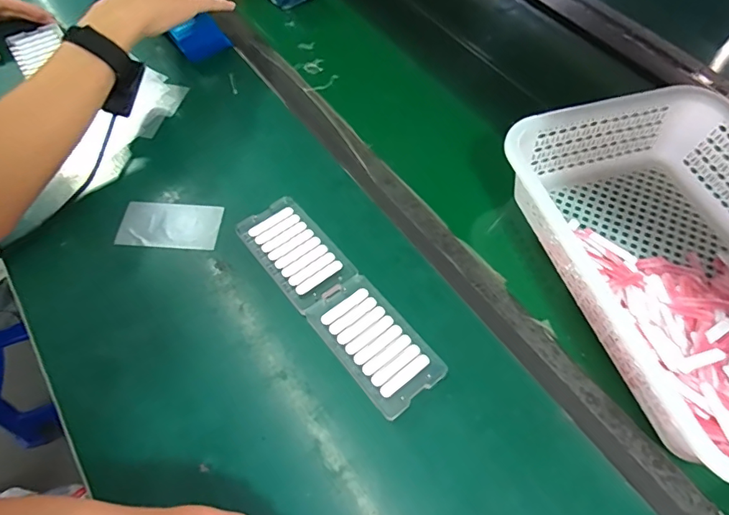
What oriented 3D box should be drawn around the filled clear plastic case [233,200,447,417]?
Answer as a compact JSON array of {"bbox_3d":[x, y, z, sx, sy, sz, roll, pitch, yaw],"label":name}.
[{"bbox_3d":[-0.030,0.035,0.446,0.069,0.012,0.240,-34,66,-21],"label":"filled clear plastic case"}]

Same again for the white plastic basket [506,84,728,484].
[{"bbox_3d":[0.308,0.001,0.441,0.253,0.079,0.358,-15,60,-11],"label":"white plastic basket"}]

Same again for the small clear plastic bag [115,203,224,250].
[{"bbox_3d":[-0.202,-0.032,0.492,0.099,0.007,0.053,4,58,0],"label":"small clear plastic bag"}]

